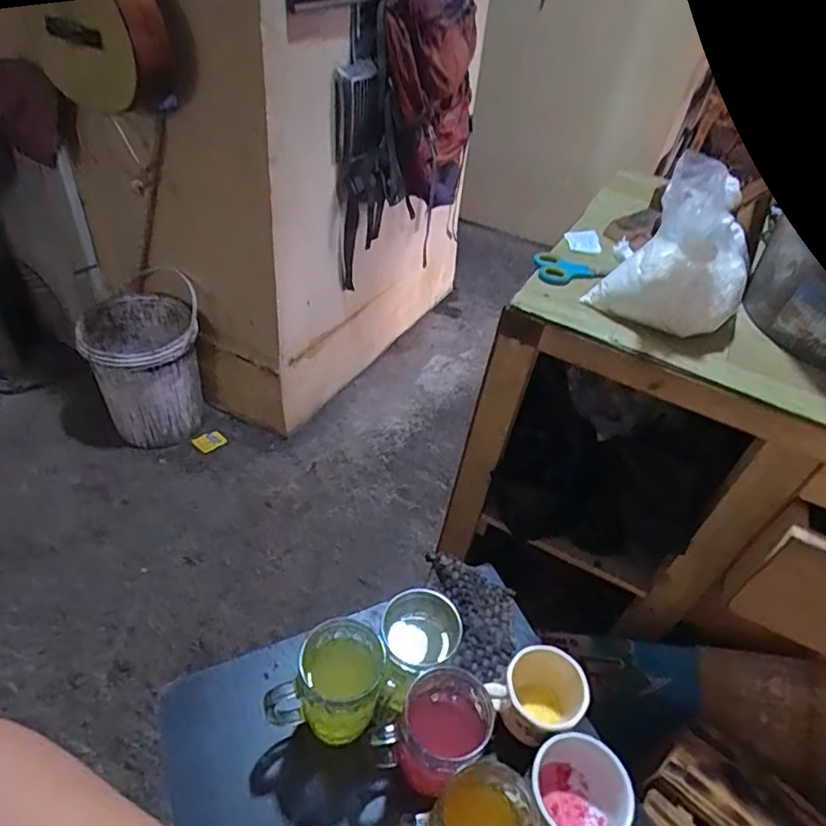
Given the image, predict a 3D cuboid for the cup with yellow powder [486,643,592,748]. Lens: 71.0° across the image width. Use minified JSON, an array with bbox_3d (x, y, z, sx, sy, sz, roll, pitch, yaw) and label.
[{"bbox_3d":[0.128,0.279,0.573,0.087,0.077,0.075,-31,54,-33],"label":"cup with yellow powder"}]

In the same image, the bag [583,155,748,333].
[{"bbox_3d":[0.282,-0.181,0.587,0.133,0.156,0.123,25,46,19],"label":"bag"}]

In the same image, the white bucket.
[{"bbox_3d":[-0.711,-0.129,1.568,0.279,0.361,0.291,-18,48,-24],"label":"white bucket"}]

